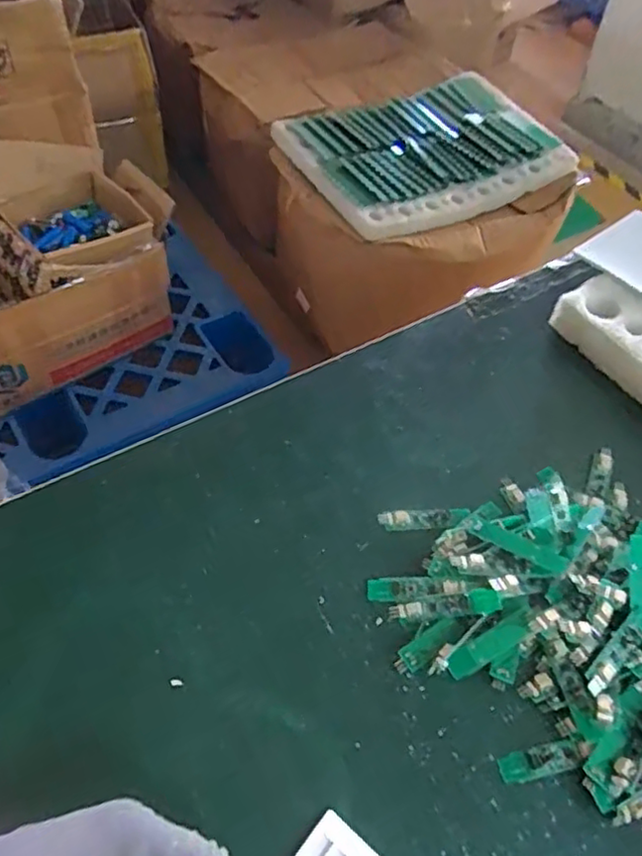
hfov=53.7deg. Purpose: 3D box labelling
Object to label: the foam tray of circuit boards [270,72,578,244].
[{"bbox_3d":[0.228,-0.582,1.331,0.555,0.069,0.373,-22,58,-20],"label":"foam tray of circuit boards"}]

